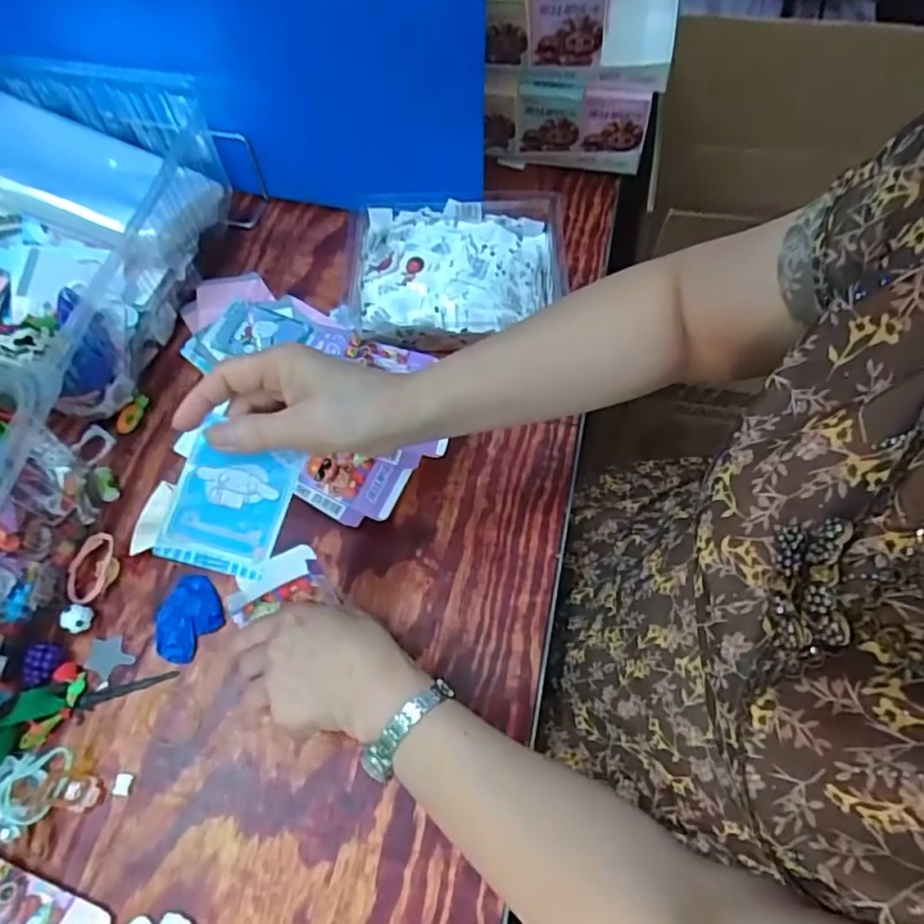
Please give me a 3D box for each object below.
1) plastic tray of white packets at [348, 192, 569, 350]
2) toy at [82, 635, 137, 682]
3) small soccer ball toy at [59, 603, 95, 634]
[{"bbox_3d":[-0.005,-0.184,0.610,0.218,0.056,0.160,-1,63,1],"label":"plastic tray of white packets"},{"bbox_3d":[-0.279,0.153,0.484,0.033,0.004,0.033,-37,68,-15],"label":"toy"},{"bbox_3d":[-0.306,0.124,0.489,0.024,0.021,0.022,-1,63,2],"label":"small soccer ball toy"}]

